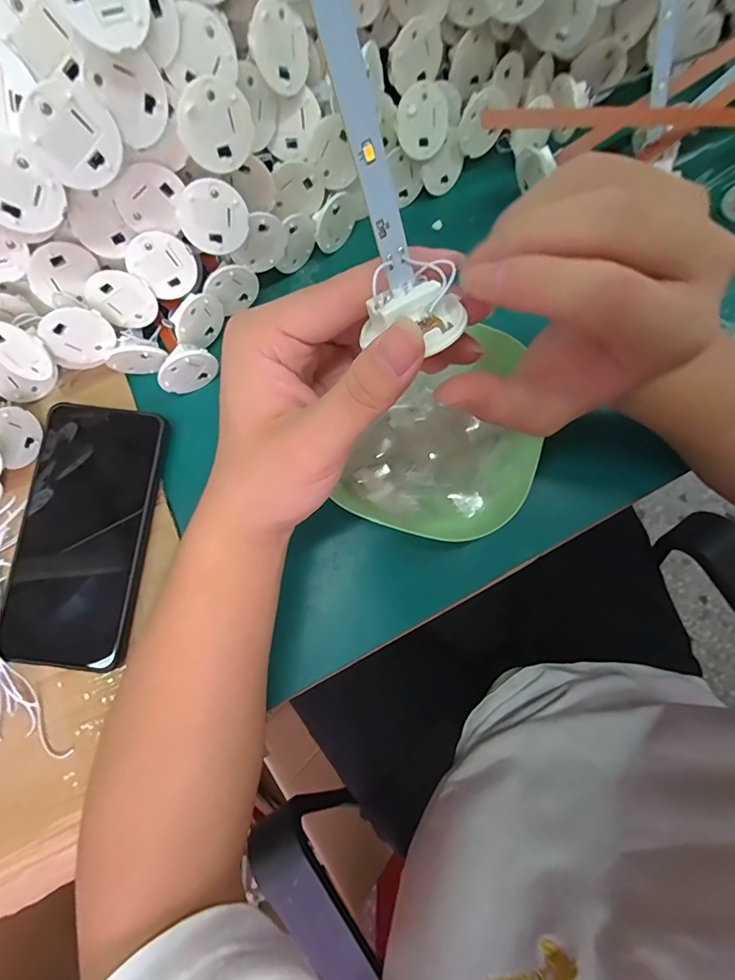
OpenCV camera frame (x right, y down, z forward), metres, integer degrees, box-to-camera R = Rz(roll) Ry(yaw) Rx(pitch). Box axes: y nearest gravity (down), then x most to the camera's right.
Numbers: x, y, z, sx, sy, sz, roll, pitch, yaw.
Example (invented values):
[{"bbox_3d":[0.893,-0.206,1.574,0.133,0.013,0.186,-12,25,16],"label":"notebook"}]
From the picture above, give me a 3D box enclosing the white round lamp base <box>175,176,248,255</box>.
[{"bbox_3d":[-0.089,-0.158,0.254,0.037,0.038,0.004,-24,56,5],"label":"white round lamp base"}]

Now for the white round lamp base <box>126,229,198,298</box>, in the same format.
[{"bbox_3d":[-0.124,-0.138,0.266,0.034,0.038,0.004,-37,52,15],"label":"white round lamp base"}]

